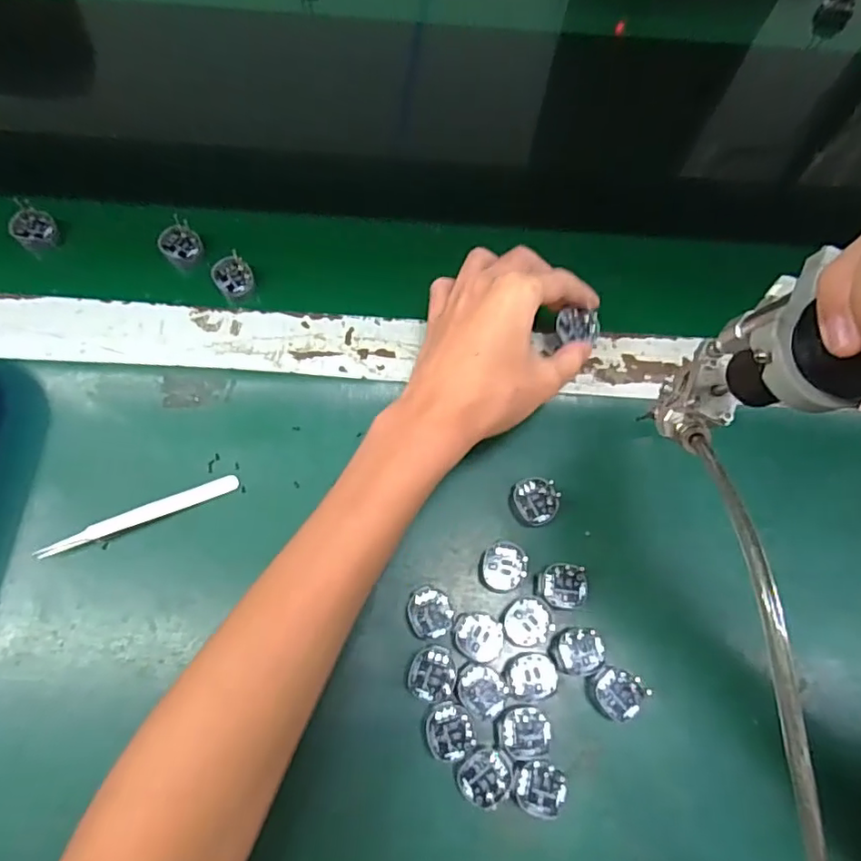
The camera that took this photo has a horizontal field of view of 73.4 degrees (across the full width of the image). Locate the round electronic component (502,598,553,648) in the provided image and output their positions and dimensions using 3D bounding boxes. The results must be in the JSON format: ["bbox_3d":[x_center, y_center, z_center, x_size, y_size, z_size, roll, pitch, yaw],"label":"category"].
[{"bbox_3d":[0.055,0.108,0.324,0.027,0.004,0.025,1,70,-2],"label":"round electronic component"}]

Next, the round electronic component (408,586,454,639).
[{"bbox_3d":[0.000,0.102,0.322,0.025,0.004,0.026,1,70,-2],"label":"round electronic component"}]

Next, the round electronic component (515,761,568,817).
[{"bbox_3d":[0.057,0.185,0.300,0.025,0.011,0.024,1,70,-2],"label":"round electronic component"}]

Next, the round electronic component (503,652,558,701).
[{"bbox_3d":[0.055,0.134,0.314,0.028,0.004,0.024,4,70,0],"label":"round electronic component"}]

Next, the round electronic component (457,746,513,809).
[{"bbox_3d":[0.028,0.178,0.298,0.027,0.006,0.027,4,70,0],"label":"round electronic component"}]

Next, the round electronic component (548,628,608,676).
[{"bbox_3d":[0.082,0.124,0.323,0.030,0.004,0.023,-5,70,-4],"label":"round electronic component"}]

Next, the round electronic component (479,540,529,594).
[{"bbox_3d":[0.042,0.078,0.333,0.026,0.005,0.028,1,70,-2],"label":"round electronic component"}]

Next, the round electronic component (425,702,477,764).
[{"bbox_3d":[0.010,0.158,0.303,0.026,0.004,0.026,1,70,-2],"label":"round electronic component"}]

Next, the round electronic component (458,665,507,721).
[{"bbox_3d":[0.028,0.140,0.311,0.024,0.004,0.027,-38,76,-14],"label":"round electronic component"}]

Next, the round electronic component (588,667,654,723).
[{"bbox_3d":[0.101,0.143,0.315,0.027,0.008,0.026,1,70,-2],"label":"round electronic component"}]

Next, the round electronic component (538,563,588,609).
[{"bbox_3d":[0.077,0.090,0.333,0.028,0.006,0.024,6,70,0],"label":"round electronic component"}]

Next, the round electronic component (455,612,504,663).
[{"bbox_3d":[0.027,0.115,0.320,0.026,0.004,0.025,1,70,-2],"label":"round electronic component"}]

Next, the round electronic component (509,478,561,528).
[{"bbox_3d":[0.063,0.044,0.350,0.029,0.009,0.028,1,70,-2],"label":"round electronic component"}]

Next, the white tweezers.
[{"bbox_3d":[-0.170,0.051,0.337,0.114,0.014,0.010,-22,72,-9],"label":"white tweezers"}]

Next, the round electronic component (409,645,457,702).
[{"bbox_3d":[0.001,0.131,0.312,0.025,0.004,0.027,5,70,0],"label":"round electronic component"}]

